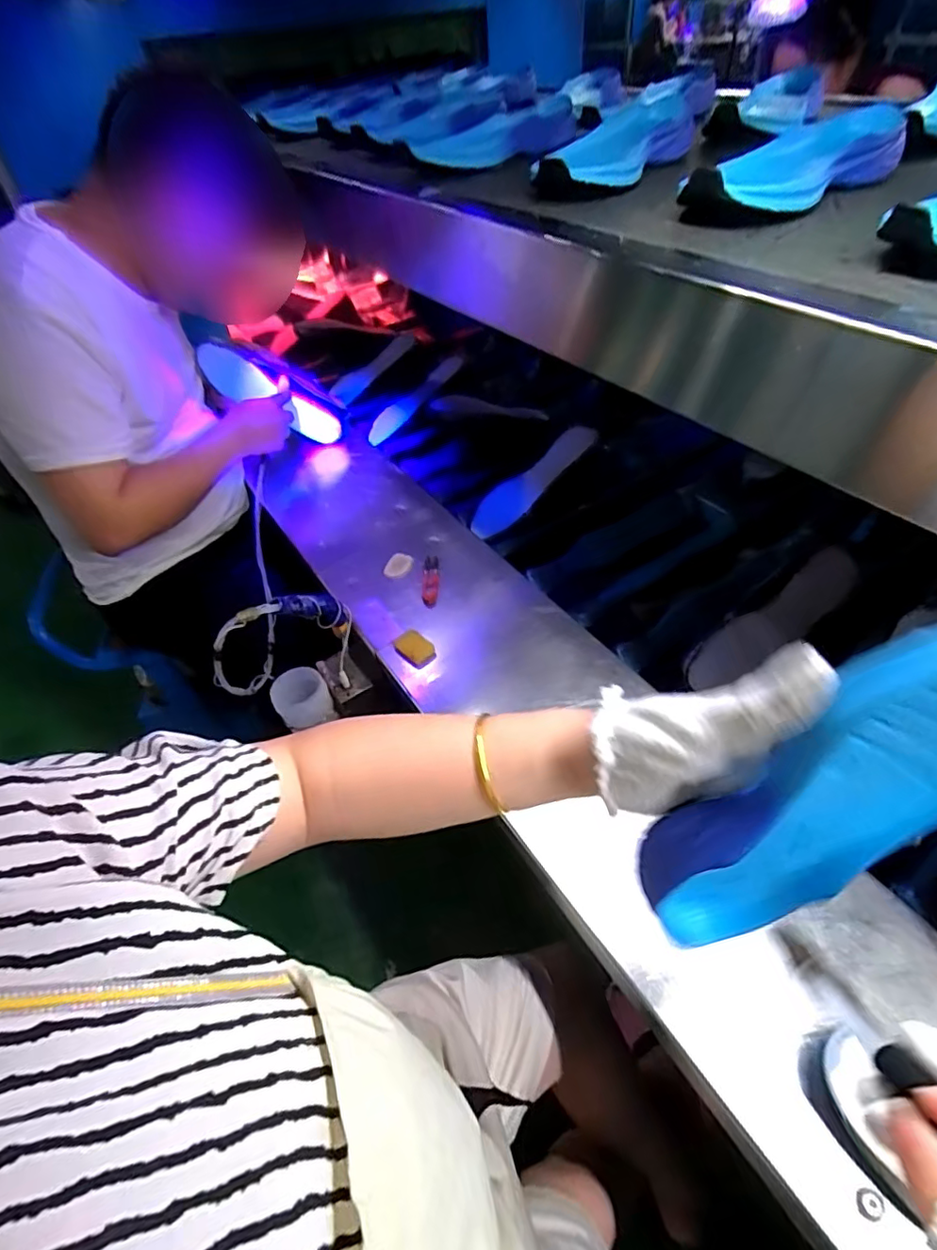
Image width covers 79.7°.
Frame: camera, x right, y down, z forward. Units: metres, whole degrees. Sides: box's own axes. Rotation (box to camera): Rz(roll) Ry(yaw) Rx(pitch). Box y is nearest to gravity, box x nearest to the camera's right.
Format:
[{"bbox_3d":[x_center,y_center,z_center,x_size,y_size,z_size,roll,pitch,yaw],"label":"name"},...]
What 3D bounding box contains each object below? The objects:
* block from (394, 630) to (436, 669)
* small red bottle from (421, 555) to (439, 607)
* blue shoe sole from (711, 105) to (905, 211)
[{"bbox_3d":[-0.068,0.030,0.724,0.056,0.014,0.034,36,62,27],"label":"block"},{"bbox_3d":[-0.054,-0.061,0.803,0.022,0.017,0.087,-2,52,2],"label":"small red bottle"},{"bbox_3d":[0.303,-0.420,0.514,0.282,0.033,0.087,-35,58,-22],"label":"blue shoe sole"}]

